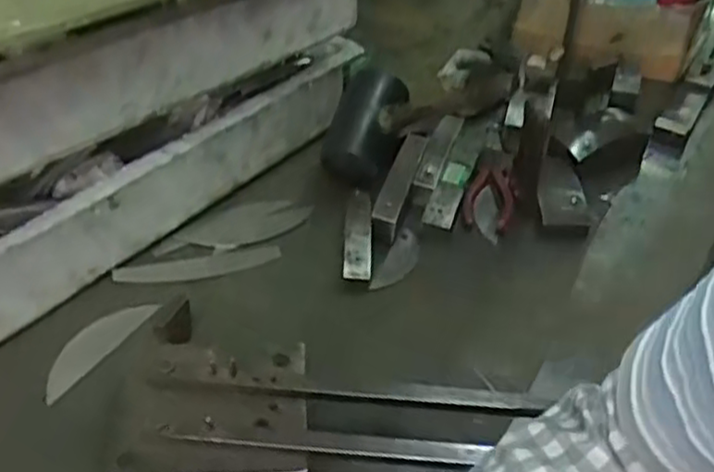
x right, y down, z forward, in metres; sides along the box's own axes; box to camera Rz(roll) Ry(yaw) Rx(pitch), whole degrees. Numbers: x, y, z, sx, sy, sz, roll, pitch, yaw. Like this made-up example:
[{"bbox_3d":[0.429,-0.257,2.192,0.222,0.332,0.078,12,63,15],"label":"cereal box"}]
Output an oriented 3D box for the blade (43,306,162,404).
[{"bbox_3d":[-0.219,0.089,0.616,0.033,0.005,0.115,22,44,22],"label":"blade"}]

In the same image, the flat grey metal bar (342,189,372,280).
[{"bbox_3d":[0.001,-0.003,0.716,0.027,0.011,0.104,2,55,1],"label":"flat grey metal bar"}]

